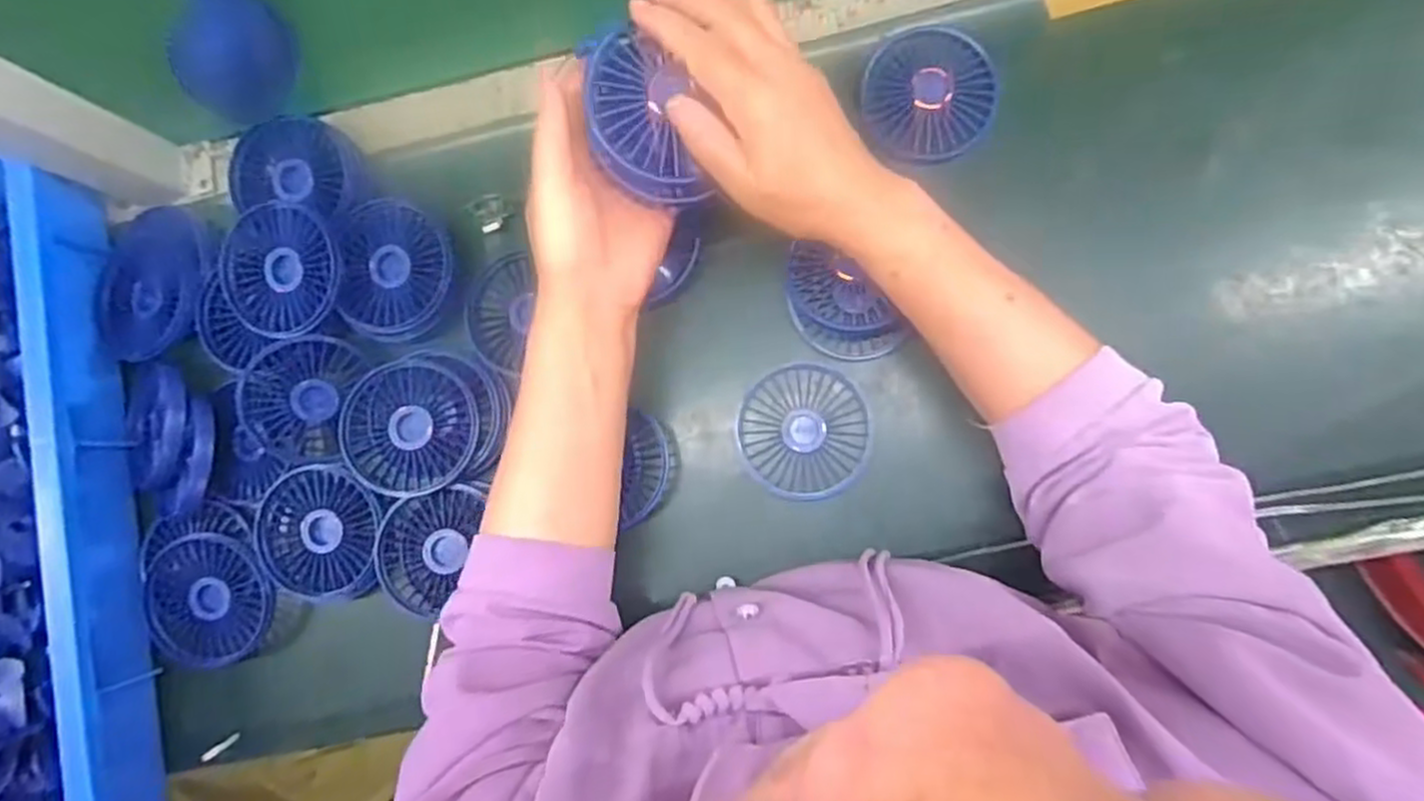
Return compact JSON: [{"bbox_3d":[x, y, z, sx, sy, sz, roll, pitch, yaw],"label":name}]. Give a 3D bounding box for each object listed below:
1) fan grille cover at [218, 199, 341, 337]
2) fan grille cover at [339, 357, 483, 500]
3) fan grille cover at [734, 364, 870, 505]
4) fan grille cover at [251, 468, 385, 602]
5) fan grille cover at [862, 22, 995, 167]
[{"bbox_3d":[-0.291,-0.090,0.517,0.077,0.018,0.091,-22,82,4],"label":"fan grille cover"},{"bbox_3d":[-0.208,0.019,0.518,0.088,0.025,0.088,-6,90,-7],"label":"fan grille cover"},{"bbox_3d":[0.061,0.020,0.510,0.086,0.009,0.089,-3,84,7],"label":"fan grille cover"},{"bbox_3d":[-0.270,0.089,0.520,0.085,0.022,0.088,19,87,8],"label":"fan grille cover"},{"bbox_3d":[0.142,-0.204,0.501,0.085,0.022,0.083,30,88,9],"label":"fan grille cover"}]

